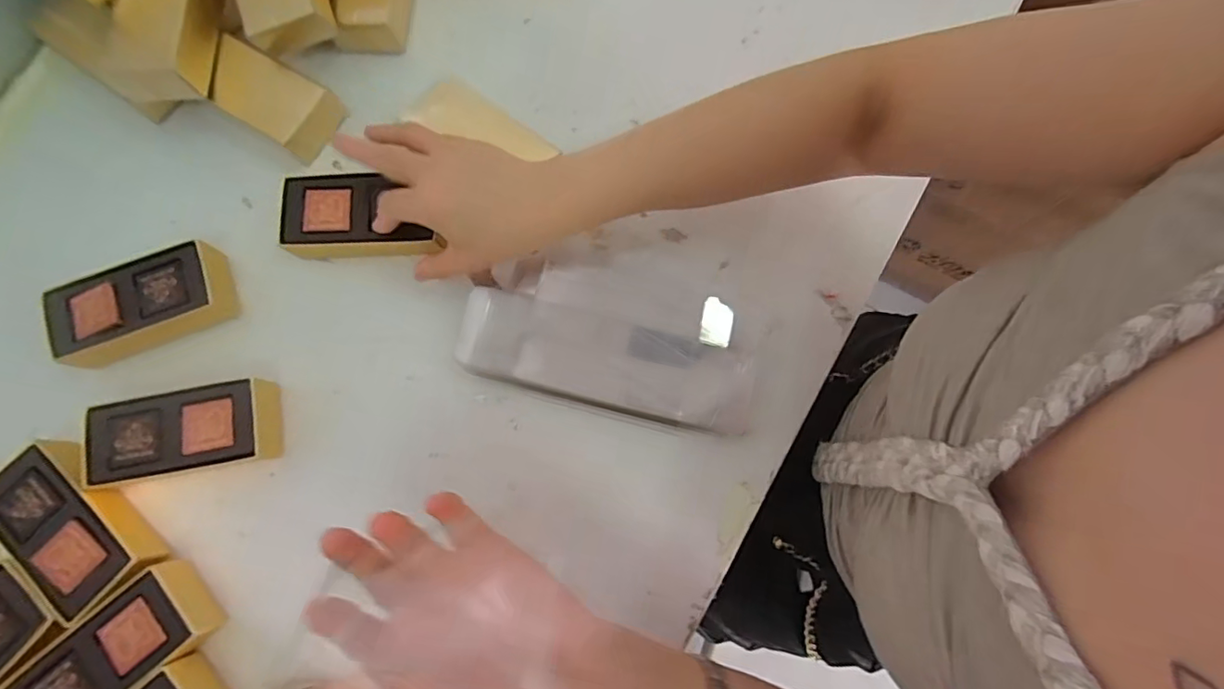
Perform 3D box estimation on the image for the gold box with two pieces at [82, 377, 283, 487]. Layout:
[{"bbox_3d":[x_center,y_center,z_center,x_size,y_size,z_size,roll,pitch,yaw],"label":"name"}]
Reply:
[{"bbox_3d":[-0.298,0.061,0.379,0.113,0.030,0.055,-10,78,-2],"label":"gold box with two pieces"}]

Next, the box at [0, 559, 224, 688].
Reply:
[{"bbox_3d":[-0.317,0.199,0.346,0.118,0.026,0.058,-43,81,-9],"label":"box"}]

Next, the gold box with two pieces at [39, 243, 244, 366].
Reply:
[{"bbox_3d":[-0.342,-0.029,0.397,0.115,0.027,0.058,-21,78,-5],"label":"gold box with two pieces"}]

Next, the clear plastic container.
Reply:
[{"bbox_3d":[0.002,-0.004,0.390,0.203,0.035,0.095,13,78,3],"label":"clear plastic container"}]

